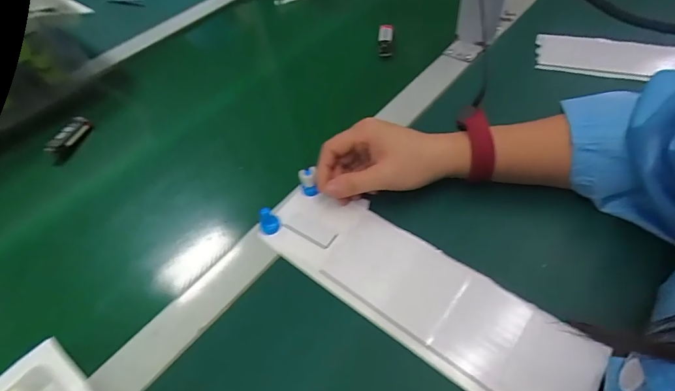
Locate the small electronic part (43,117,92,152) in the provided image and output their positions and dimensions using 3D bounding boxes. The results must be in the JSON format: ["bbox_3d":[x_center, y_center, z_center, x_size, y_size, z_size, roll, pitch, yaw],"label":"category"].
[{"bbox_3d":[-0.328,-0.073,0.467,0.018,0.015,0.062,7,52,13],"label":"small electronic part"}]

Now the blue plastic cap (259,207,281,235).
[{"bbox_3d":[-0.062,0.023,0.347,0.017,0.012,0.023,-20,50,-9],"label":"blue plastic cap"}]

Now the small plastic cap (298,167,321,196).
[{"bbox_3d":[-0.026,-0.012,0.362,0.017,0.026,0.014,-26,50,-16],"label":"small plastic cap"}]

